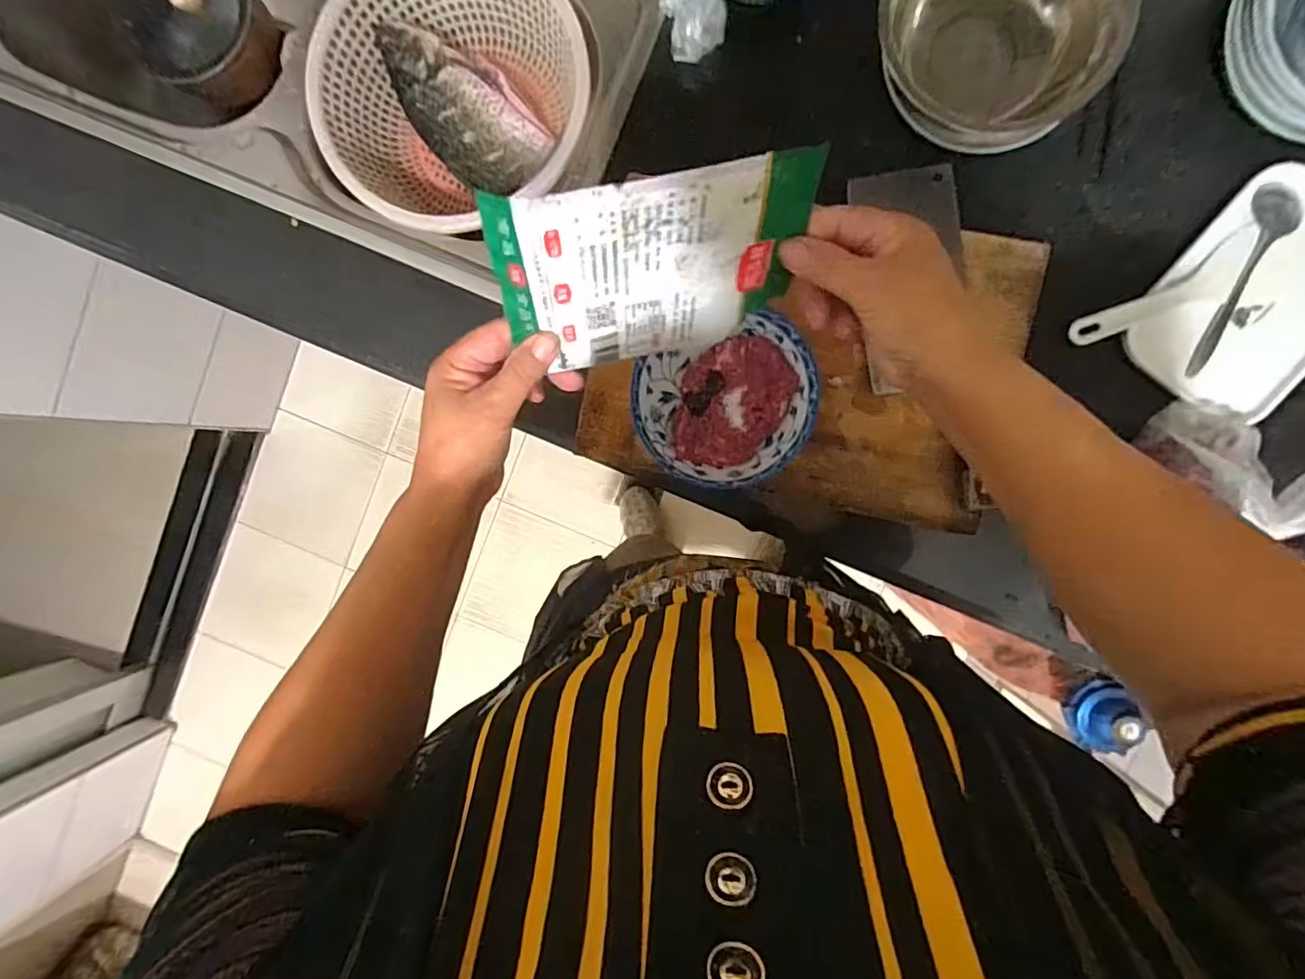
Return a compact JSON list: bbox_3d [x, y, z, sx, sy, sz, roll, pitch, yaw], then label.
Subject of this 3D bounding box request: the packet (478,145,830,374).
[{"bbox_3d":[0.001,-0.117,0.311,0.162,0.115,0.012,-14,63,-10],"label":"packet"}]

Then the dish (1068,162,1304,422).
[{"bbox_3d":[0.501,-0.163,0.489,0.160,0.031,0.209,42,96,1],"label":"dish"}]

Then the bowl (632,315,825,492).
[{"bbox_3d":[0.065,-0.069,0.484,0.145,0.049,0.126,-21,91,6],"label":"bowl"}]

